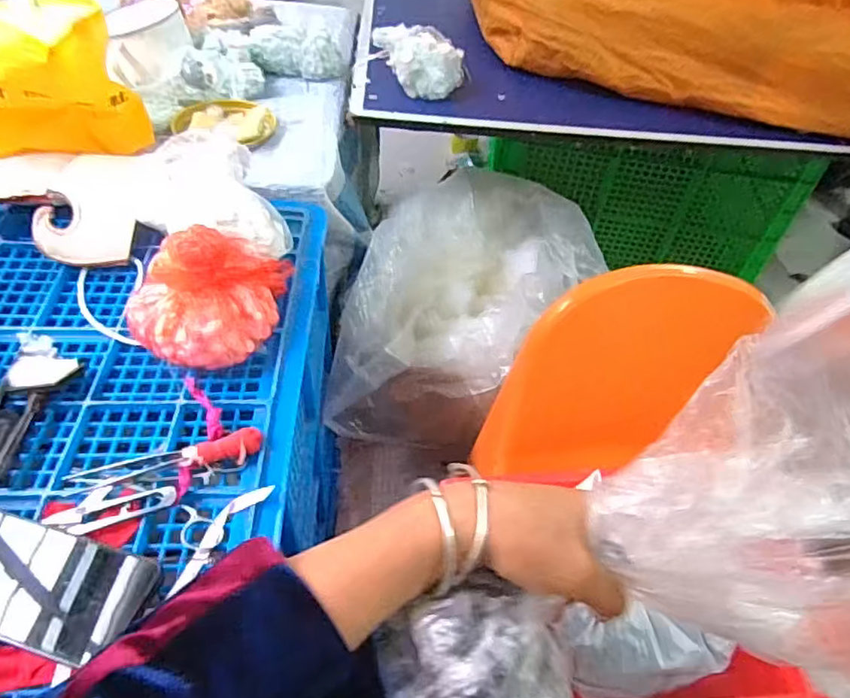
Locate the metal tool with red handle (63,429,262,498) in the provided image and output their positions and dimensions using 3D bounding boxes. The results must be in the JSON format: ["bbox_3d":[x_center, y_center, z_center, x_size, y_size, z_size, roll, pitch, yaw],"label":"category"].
[{"bbox_3d":[-0.223,0.093,0.504,0.160,0.017,0.028,-10,51,-13],"label":"metal tool with red handle"}]

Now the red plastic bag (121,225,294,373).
[{"bbox_3d":[-0.199,-0.053,0.576,0.169,0.124,0.117,-25,56,-23],"label":"red plastic bag"}]

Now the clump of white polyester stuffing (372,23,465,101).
[{"bbox_3d":[-0.011,-0.492,0.964,0.118,0.060,0.223,-7,50,-10],"label":"clump of white polyester stuffing"}]

